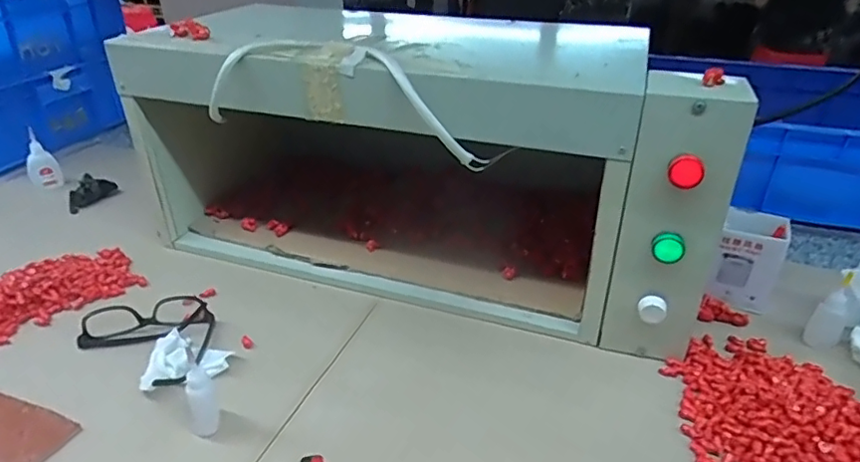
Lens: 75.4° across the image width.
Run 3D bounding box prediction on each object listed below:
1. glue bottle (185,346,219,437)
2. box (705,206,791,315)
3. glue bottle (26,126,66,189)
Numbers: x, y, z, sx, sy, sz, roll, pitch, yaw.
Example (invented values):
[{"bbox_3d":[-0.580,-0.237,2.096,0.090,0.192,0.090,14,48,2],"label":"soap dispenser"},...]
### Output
[{"bbox_3d":[-0.201,0.147,0.485,0.023,0.086,0.023,-16,33,-27],"label":"glue bottle"},{"bbox_3d":[0.374,0.033,0.655,0.067,0.090,0.076,17,33,28],"label":"box"},{"bbox_3d":[-0.651,-0.120,0.927,0.046,0.094,0.028,-19,34,-31],"label":"glue bottle"}]

